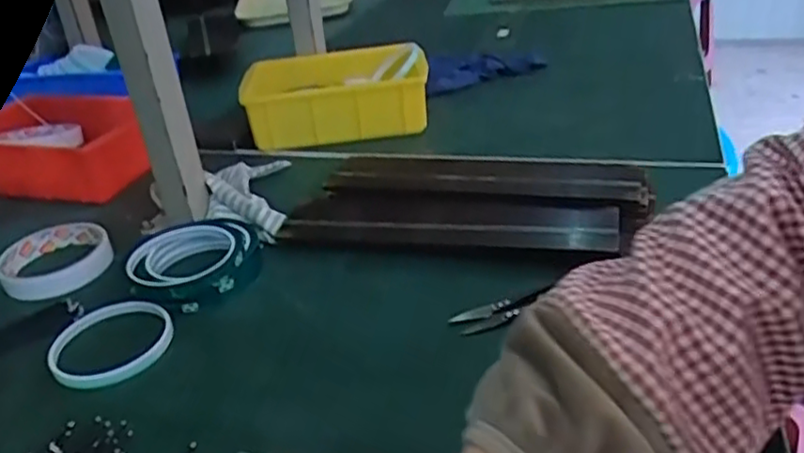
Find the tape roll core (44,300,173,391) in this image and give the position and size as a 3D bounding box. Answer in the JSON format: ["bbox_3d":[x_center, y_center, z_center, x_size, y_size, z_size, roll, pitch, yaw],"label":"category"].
[{"bbox_3d":[-0.206,0.081,0.477,0.084,0.012,0.077,-5,30,3],"label":"tape roll core"}]

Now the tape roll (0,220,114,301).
[{"bbox_3d":[-0.295,0.026,0.580,0.088,0.021,0.085,-23,34,-27],"label":"tape roll"}]

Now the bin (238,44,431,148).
[{"bbox_3d":[-0.075,-0.148,0.756,0.206,0.067,0.124,-6,30,2],"label":"bin"}]

